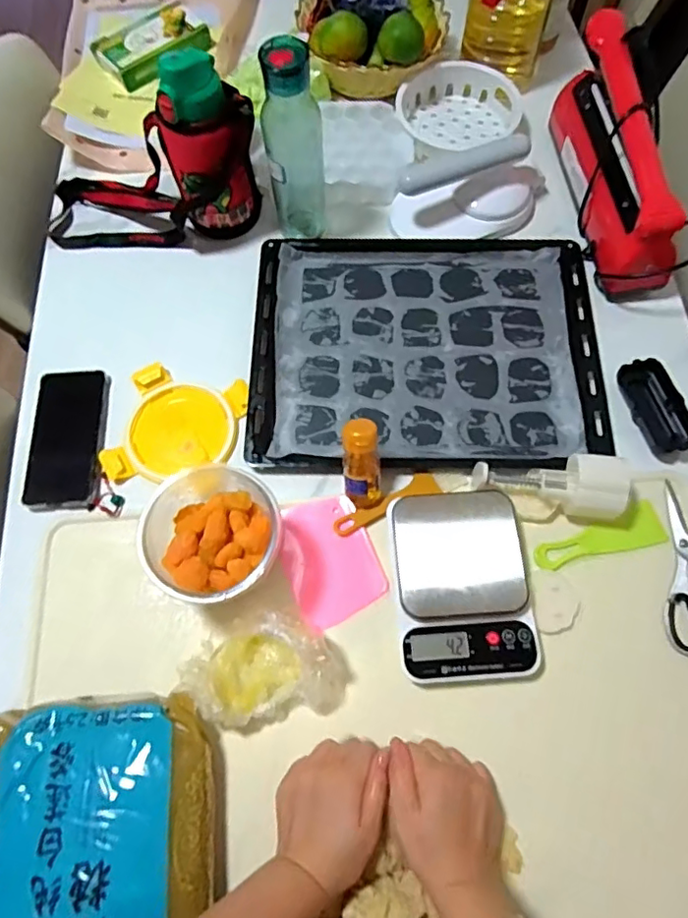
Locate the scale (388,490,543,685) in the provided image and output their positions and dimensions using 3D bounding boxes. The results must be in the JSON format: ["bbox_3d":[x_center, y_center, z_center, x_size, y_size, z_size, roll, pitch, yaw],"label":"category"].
[{"bbox_3d":[0.118,0.122,0.580,0.131,0.030,0.181,-3,68,0],"label":"scale"}]

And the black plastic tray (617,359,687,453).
[{"bbox_3d":[0.348,-0.059,0.656,0.048,0.025,0.106,-16,69,-5],"label":"black plastic tray"}]

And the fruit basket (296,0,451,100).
[{"bbox_3d":[0.039,-0.590,0.810,0.205,0.089,0.143,2,68,2],"label":"fruit basket"}]

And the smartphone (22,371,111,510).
[{"bbox_3d":[-0.308,-0.023,0.654,0.079,0.014,0.158,-4,68,0],"label":"smartphone"}]

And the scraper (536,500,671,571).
[{"bbox_3d":[0.263,0.081,0.611,0.138,0.007,0.041,-14,68,-4],"label":"scraper"}]

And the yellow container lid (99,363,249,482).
[{"bbox_3d":[-0.187,-0.035,0.660,0.132,0.013,0.135,12,69,6],"label":"yellow container lid"}]

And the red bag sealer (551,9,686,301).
[{"bbox_3d":[0.322,-0.357,0.696,0.063,0.145,0.298,-8,68,-2],"label":"red bag sealer"}]

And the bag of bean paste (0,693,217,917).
[{"bbox_3d":[-0.208,0.323,0.494,0.195,0.061,0.225,-4,68,-1],"label":"bag of bean paste"}]

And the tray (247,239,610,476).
[{"bbox_3d":[0.096,-0.138,0.695,0.394,0.029,0.320,0,68,1],"label":"tray"}]

